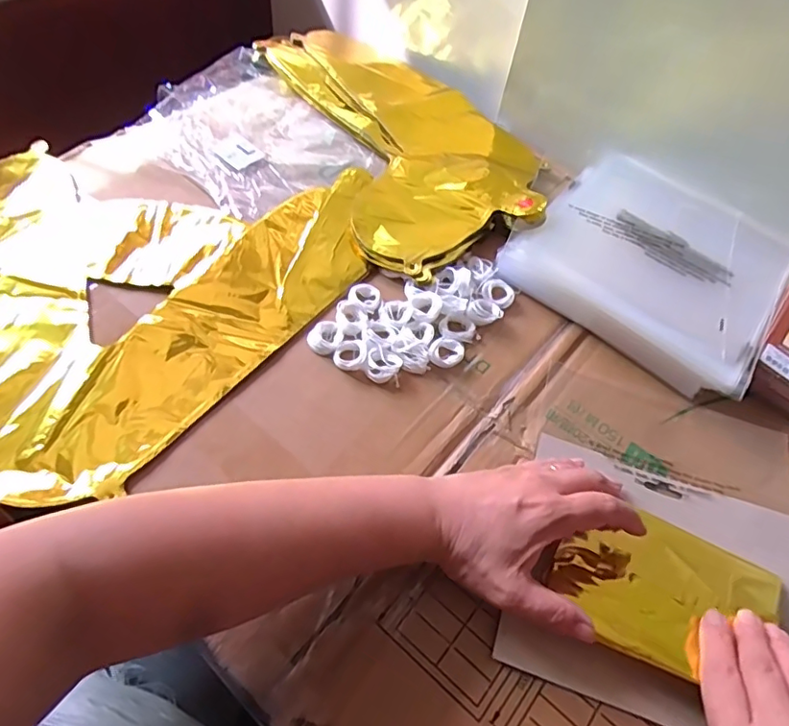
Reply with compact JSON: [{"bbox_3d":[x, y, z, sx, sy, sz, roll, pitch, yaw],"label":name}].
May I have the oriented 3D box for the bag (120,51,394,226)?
[{"bbox_3d":[-0.158,-0.244,0.592,0.186,0.029,0.248,-36,68,-22],"label":"bag"}]

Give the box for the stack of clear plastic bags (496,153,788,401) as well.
[{"bbox_3d":[0.244,-0.096,0.520,0.221,0.026,0.216,36,63,16],"label":"stack of clear plastic bags"}]

